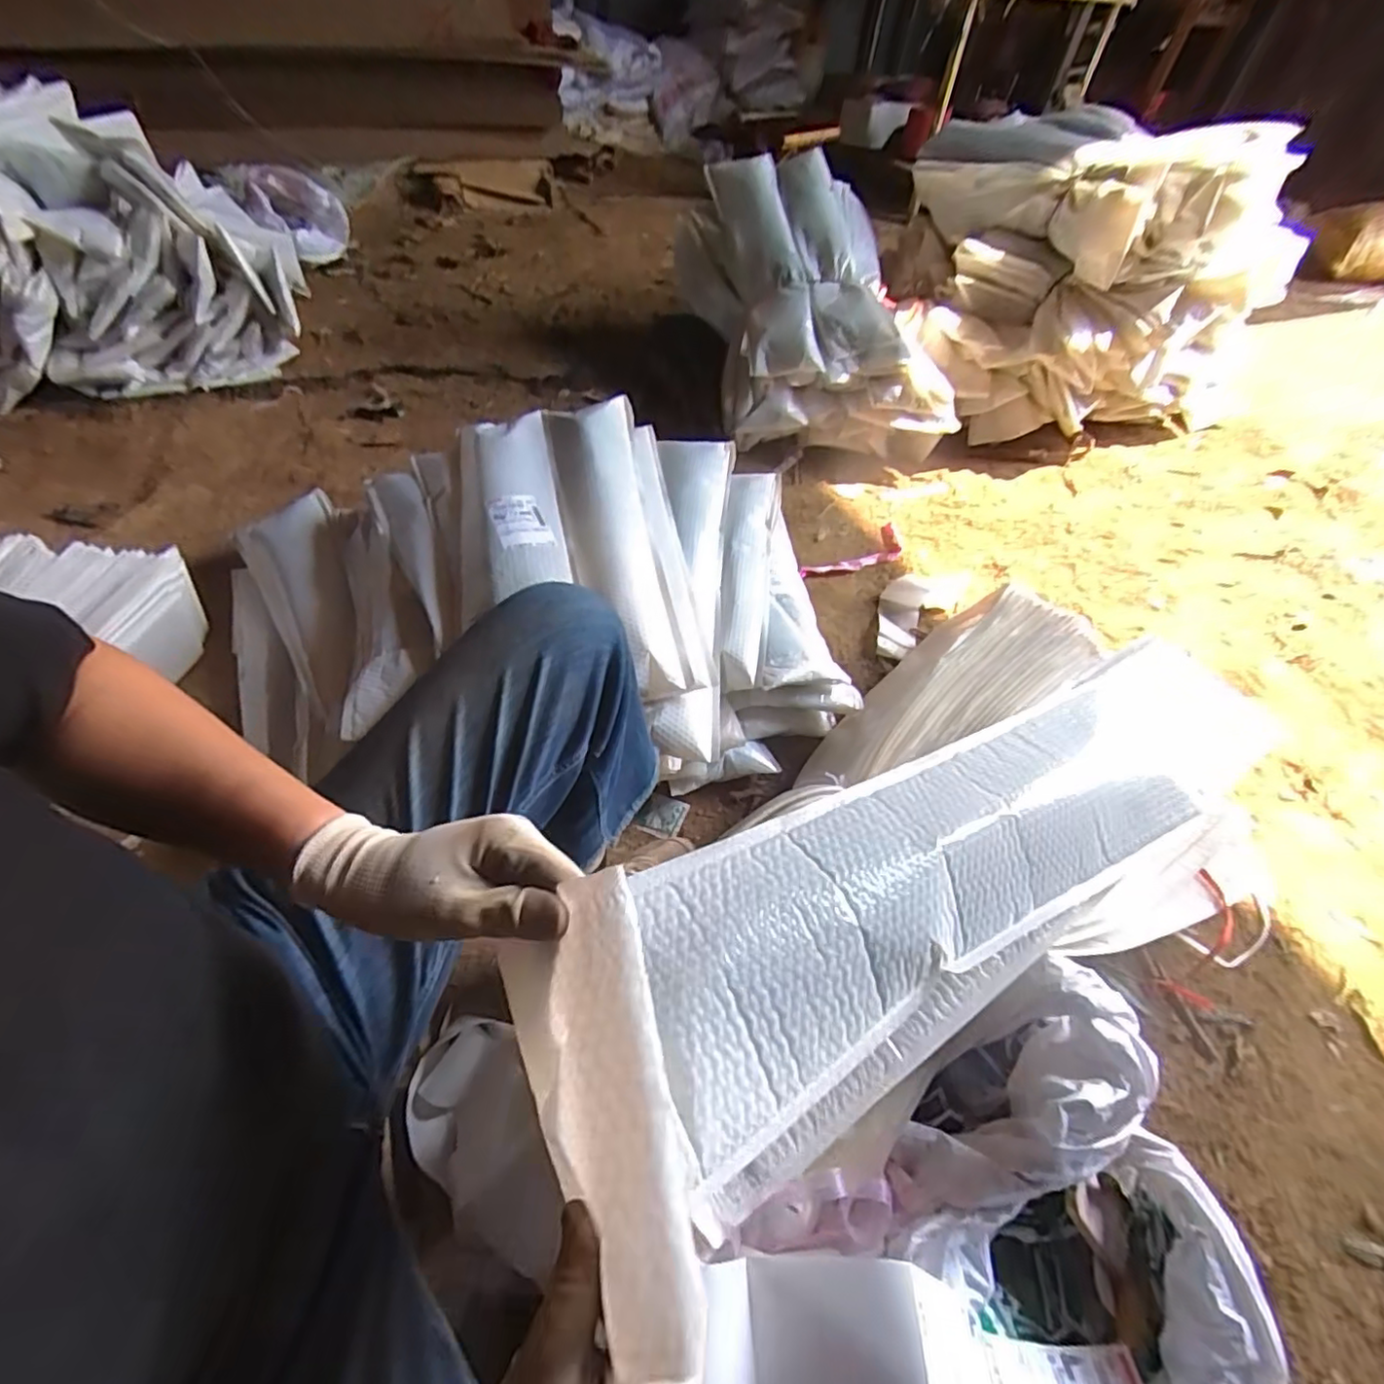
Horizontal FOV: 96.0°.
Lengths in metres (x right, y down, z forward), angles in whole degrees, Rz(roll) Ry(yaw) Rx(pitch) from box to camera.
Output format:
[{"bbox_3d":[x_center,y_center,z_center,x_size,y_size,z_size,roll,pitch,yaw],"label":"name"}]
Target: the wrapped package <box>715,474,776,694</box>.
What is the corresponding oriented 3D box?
[{"bbox_3d":[0.091,-0.219,1.047,0.090,0.054,0.521,8,53,2],"label":"wrapped package"}]

